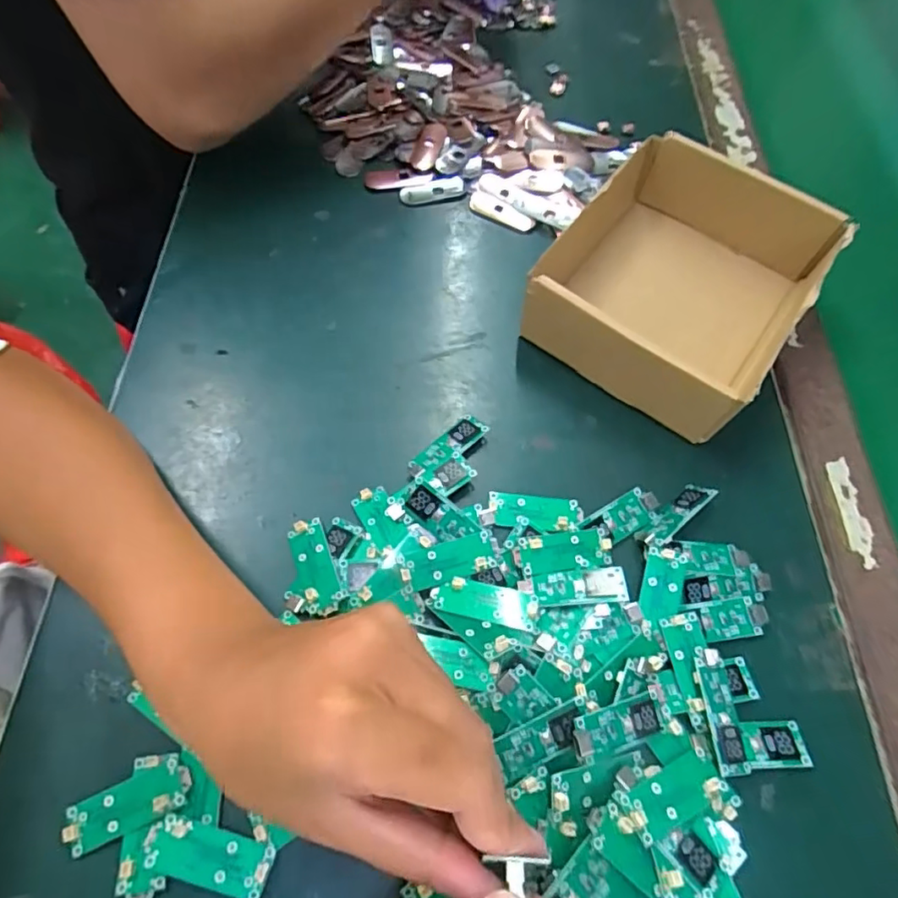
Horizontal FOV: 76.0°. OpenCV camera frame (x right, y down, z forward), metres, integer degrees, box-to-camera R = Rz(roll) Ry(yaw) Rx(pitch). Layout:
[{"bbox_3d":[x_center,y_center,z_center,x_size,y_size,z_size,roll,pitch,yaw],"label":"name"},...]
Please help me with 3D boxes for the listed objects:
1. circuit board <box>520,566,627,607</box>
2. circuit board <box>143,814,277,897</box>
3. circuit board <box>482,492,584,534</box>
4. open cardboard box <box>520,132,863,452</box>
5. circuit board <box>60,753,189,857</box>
[{"bbox_3d":[0.061,0.068,0.281,0.050,0.006,0.018,-7,54,7],"label":"circuit board"},{"bbox_3d":[-0.098,0.166,0.233,0.051,0.004,0.019,15,52,3],"label":"circuit board"},{"bbox_3d":[0.044,0.034,0.308,0.052,0.007,0.020,7,63,1],"label":"circuit board"},{"bbox_3d":[0.141,-0.105,0.355,0.135,0.055,0.165,34,67,14],"label":"open cardboard box"},{"bbox_3d":[-0.135,0.148,0.242,0.051,0.007,0.025,-20,66,-12],"label":"circuit board"}]

